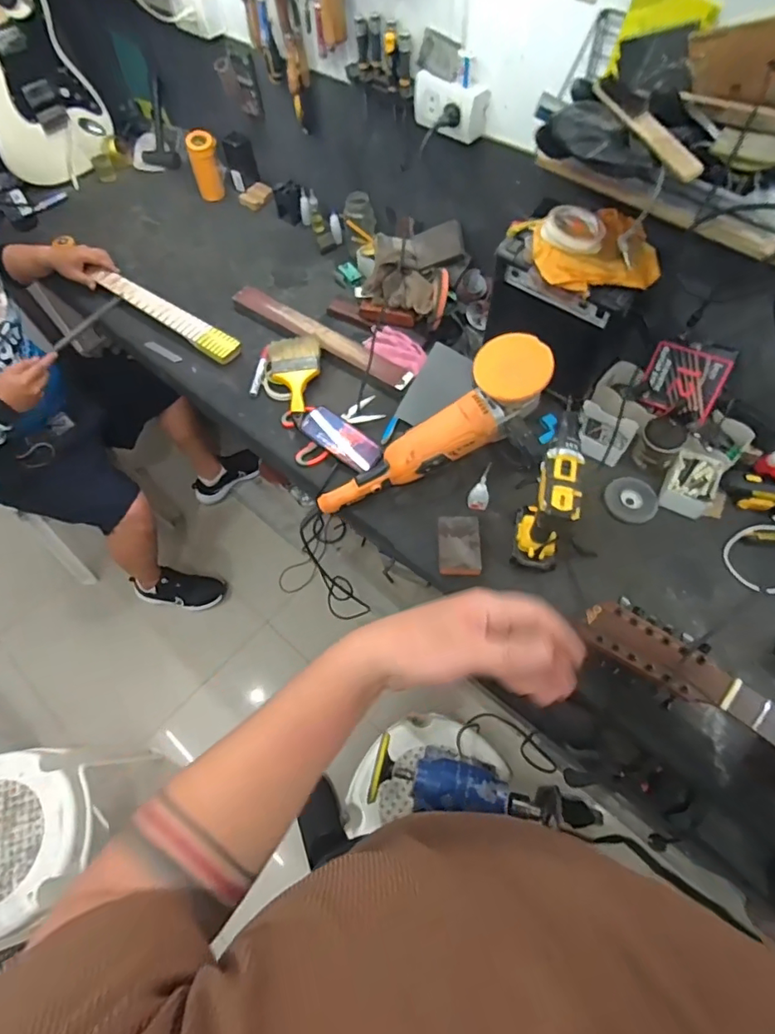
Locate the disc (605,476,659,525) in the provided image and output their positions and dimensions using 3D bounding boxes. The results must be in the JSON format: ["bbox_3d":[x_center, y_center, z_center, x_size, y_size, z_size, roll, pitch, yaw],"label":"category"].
[{"bbox_3d":[0.438,-0.031,0.942,0.091,0.008,0.088,-1,62,2],"label":"disc"}]

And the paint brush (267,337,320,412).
[{"bbox_3d":[-0.186,-0.293,1.089,0.111,0.033,0.189,-10,62,-3],"label":"paint brush"}]

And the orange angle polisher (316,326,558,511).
[{"bbox_3d":[0.088,-0.134,0.925,0.457,0.132,0.101,-35,63,13],"label":"orange angle polisher"}]

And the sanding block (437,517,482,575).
[{"bbox_3d":[0.124,0.049,0.900,0.072,0.027,0.102,0,62,2],"label":"sanding block"}]

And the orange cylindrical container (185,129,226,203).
[{"bbox_3d":[-0.476,-0.921,1.382,0.075,0.142,0.067,-17,62,-7],"label":"orange cylindrical container"}]

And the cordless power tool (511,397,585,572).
[{"bbox_3d":[0.258,-0.038,0.843,0.073,0.200,0.191,6,62,6],"label":"cordless power tool"}]

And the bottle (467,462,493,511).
[{"bbox_3d":[0.167,-0.052,0.922,0.032,0.094,0.039,28,66,16],"label":"bottle"}]

